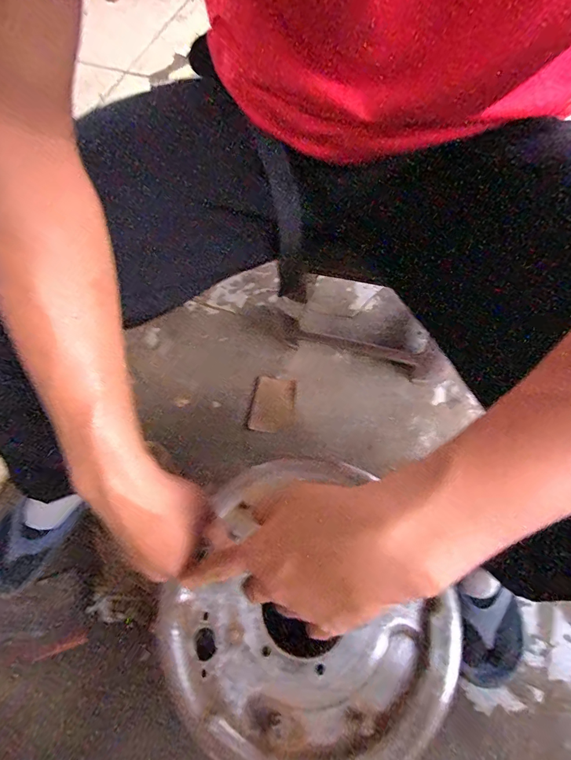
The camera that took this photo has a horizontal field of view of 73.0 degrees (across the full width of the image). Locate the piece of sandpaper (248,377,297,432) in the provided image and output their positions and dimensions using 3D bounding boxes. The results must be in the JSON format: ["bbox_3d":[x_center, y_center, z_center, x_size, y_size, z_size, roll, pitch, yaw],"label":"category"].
[{"bbox_3d":[-0.022,0.043,0.694,0.072,0.007,0.101,8,69,7],"label":"piece of sandpaper"}]

